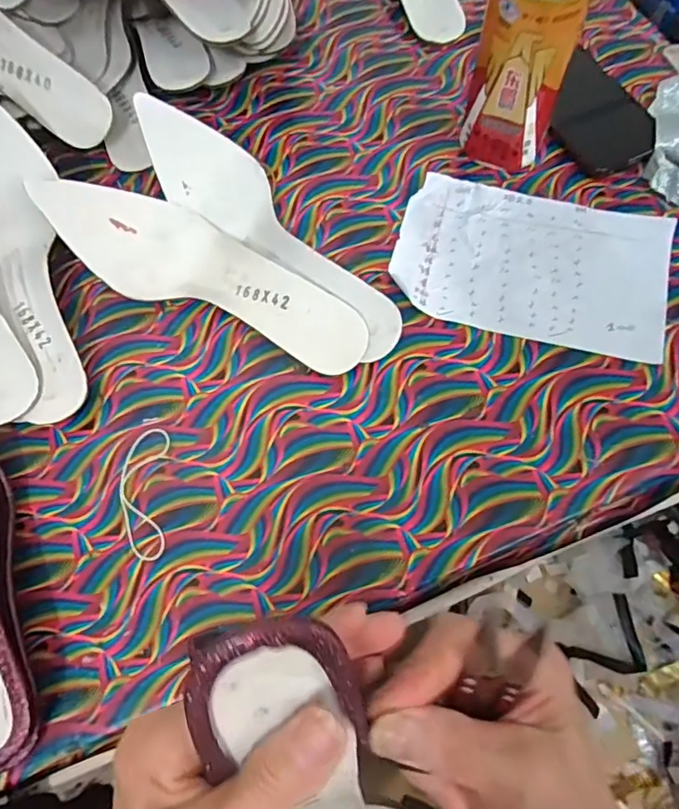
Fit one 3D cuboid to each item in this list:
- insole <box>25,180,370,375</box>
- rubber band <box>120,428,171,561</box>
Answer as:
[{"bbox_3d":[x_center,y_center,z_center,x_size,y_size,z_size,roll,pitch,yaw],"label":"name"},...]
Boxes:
[{"bbox_3d":[-0.094,-0.102,0.399,0.244,0.062,0.074,20,71,11],"label":"insole"},{"bbox_3d":[-0.134,0.060,0.370,0.033,0.004,0.090,-4,68,2],"label":"rubber band"}]

